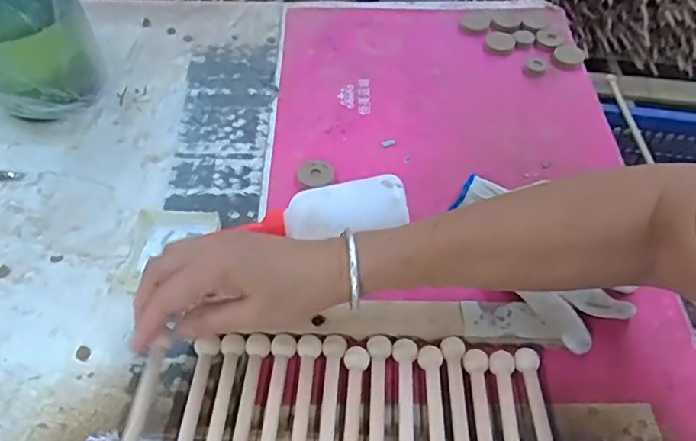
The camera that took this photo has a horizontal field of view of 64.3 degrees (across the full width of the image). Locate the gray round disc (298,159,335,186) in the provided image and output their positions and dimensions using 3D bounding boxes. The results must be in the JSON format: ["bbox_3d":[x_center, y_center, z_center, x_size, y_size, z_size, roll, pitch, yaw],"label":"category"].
[{"bbox_3d":[-0.030,-0.046,0.538,0.035,0.009,0.031,-38,62,-26],"label":"gray round disc"}]

